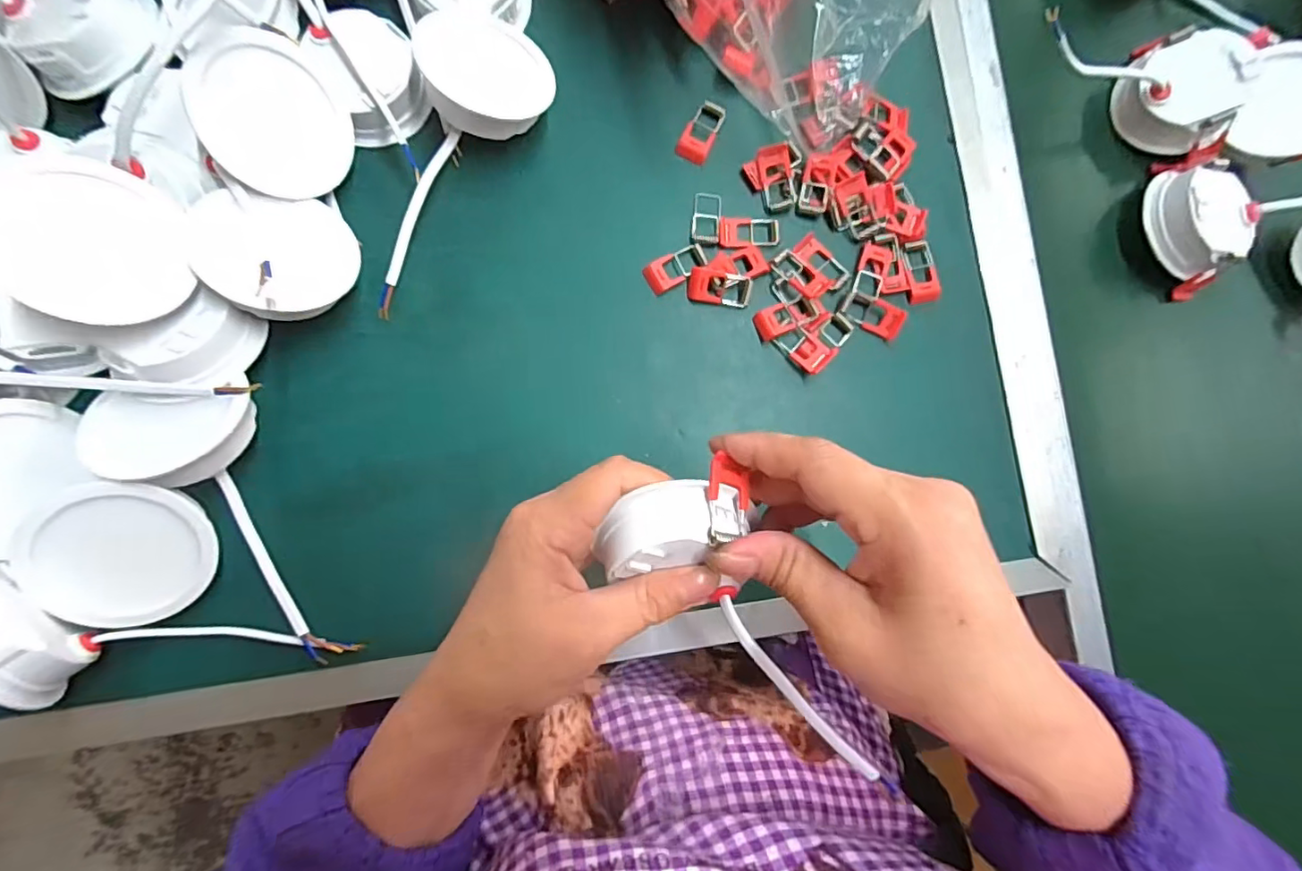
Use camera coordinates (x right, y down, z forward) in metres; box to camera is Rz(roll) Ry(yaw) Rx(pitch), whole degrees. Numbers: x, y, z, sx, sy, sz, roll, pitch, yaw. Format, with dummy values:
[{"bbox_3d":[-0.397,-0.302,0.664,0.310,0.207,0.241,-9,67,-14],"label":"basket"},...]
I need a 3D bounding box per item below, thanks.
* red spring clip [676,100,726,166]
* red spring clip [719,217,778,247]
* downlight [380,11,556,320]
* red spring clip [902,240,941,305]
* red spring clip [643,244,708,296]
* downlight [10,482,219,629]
[{"bbox_3d":[0.031,-0.182,0.333,0.020,0.004,0.039,26,83,-1],"label":"red spring clip"},{"bbox_3d":[0.059,-0.120,0.330,0.036,0.004,0.020,3,84,-3],"label":"red spring clip"},{"bbox_3d":[-0.099,-0.150,0.294,0.070,0.032,0.167,10,84,-3],"label":"downlight"},{"bbox_3d":[0.163,-0.098,0.334,0.020,0.006,0.037,-11,85,-5],"label":"red spring clip"},{"bbox_3d":[0.015,-0.097,0.322,0.037,0.005,0.018,-29,87,-6],"label":"red spring clip"},{"bbox_3d":[-0.250,0.054,0.267,0.068,0.029,0.070,-29,112,-12],"label":"downlight"}]

